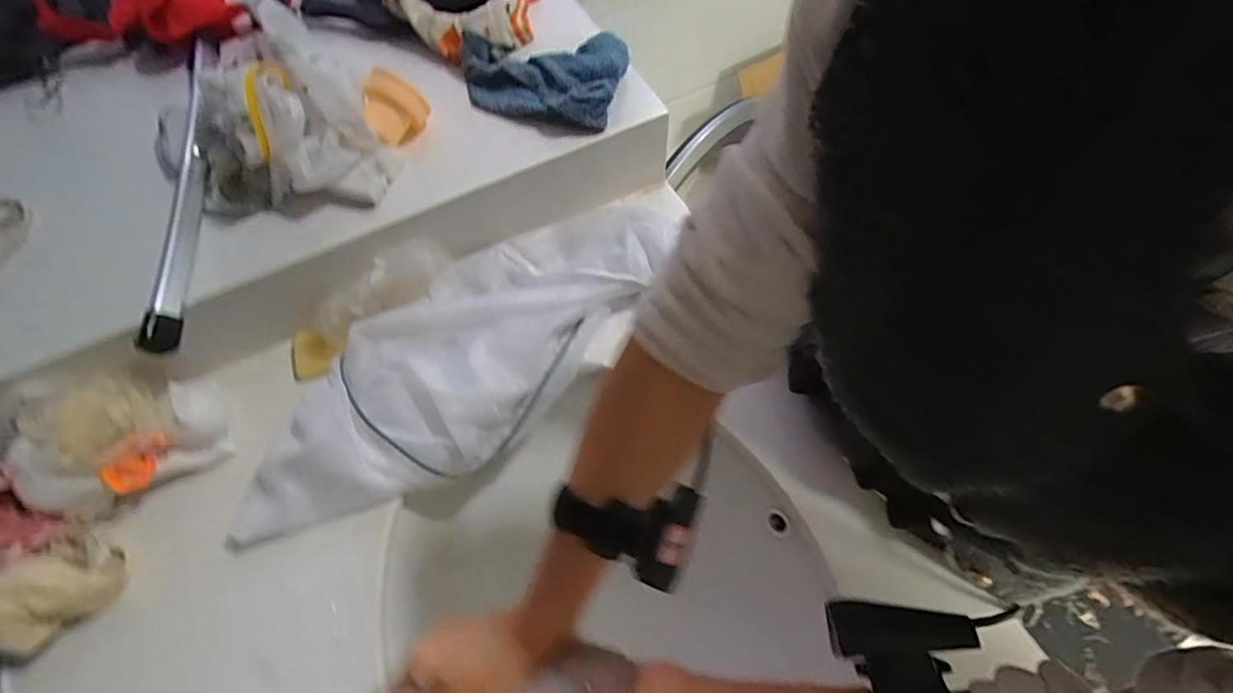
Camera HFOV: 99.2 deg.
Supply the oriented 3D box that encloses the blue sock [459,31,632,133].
[{"bbox_3d":[-0.081,-0.275,0.534,0.171,0.028,0.108,7,64,4],"label":"blue sock"}]

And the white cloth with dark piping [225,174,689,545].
[{"bbox_3d":[-0.126,-0.007,0.501,0.499,0.068,0.170,-35,68,-16],"label":"white cloth with dark piping"}]

